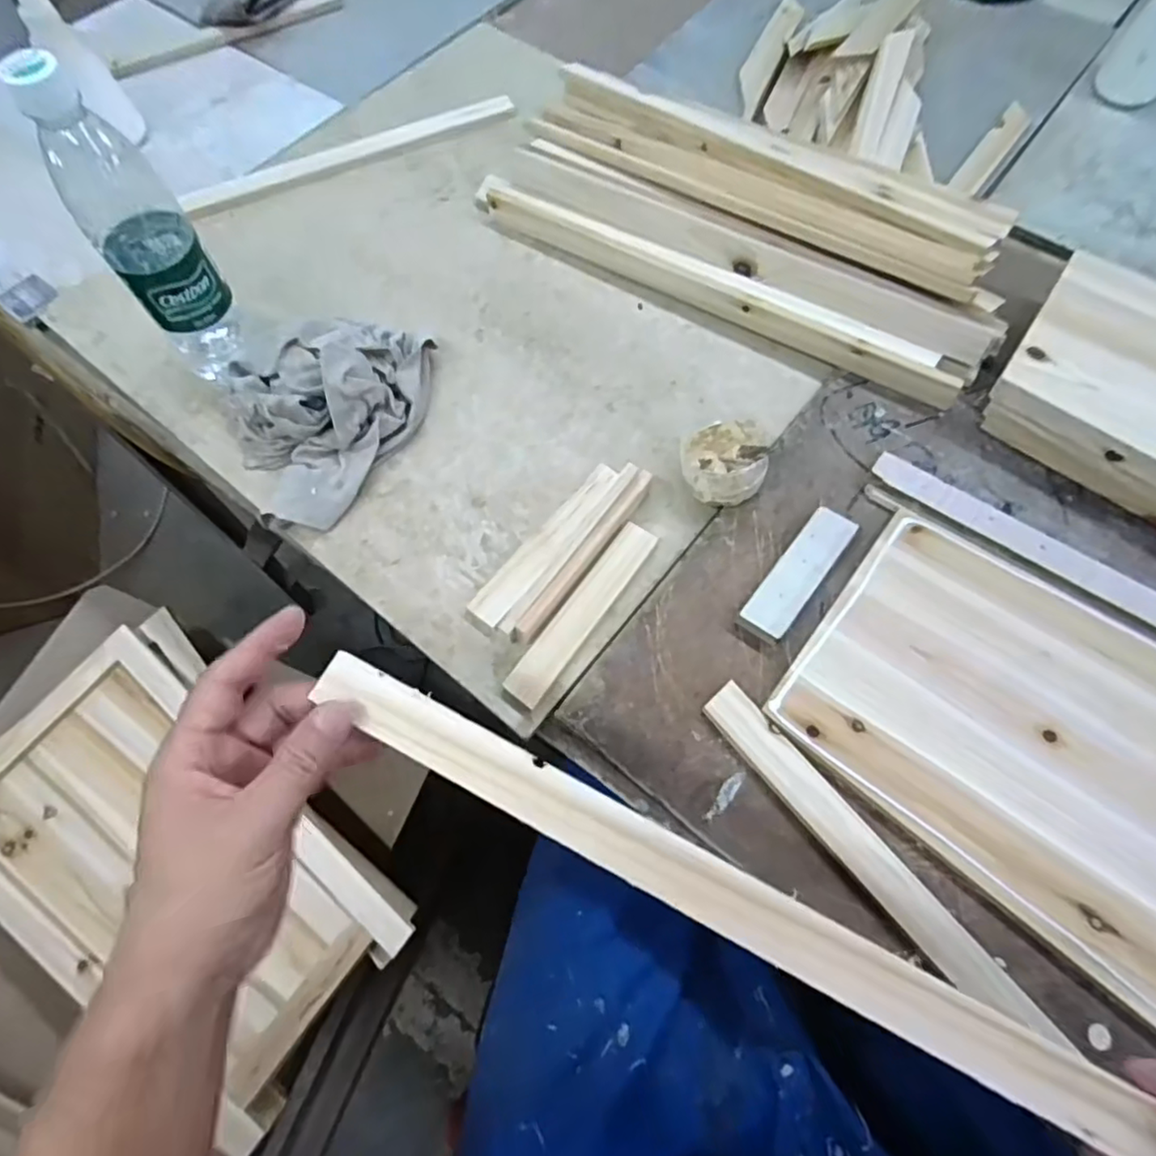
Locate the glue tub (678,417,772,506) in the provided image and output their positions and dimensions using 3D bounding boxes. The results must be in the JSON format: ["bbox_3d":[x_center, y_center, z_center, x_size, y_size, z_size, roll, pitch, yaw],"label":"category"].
[{"bbox_3d":[0.113,-0.089,0.495,0.066,0.030,0.071,-1,67,2],"label":"glue tub"}]

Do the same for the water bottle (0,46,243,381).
[{"bbox_3d":[-0.302,-0.235,0.449,0.061,0.223,0.055,-38,71,-13],"label":"water bottle"}]

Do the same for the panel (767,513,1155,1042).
[{"bbox_3d":[0.349,0.139,0.393,0.418,0.013,0.225,37,73,16],"label":"panel"}]

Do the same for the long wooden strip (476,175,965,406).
[{"bbox_3d":[0.110,-0.268,0.572,0.464,0.027,0.043,30,71,14],"label":"long wooden strip"}]

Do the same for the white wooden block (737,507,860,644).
[{"bbox_3d":[0.159,-0.003,0.456,0.033,0.017,0.112,37,73,16],"label":"white wooden block"}]

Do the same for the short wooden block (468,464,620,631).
[{"bbox_3d":[-0.022,-0.027,0.475,0.028,0.018,0.155,36,73,16],"label":"short wooden block"}]

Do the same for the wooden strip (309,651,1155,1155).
[{"bbox_3d":[0.058,0.138,0.287,0.402,0.009,0.028,27,71,8],"label":"wooden strip"}]

